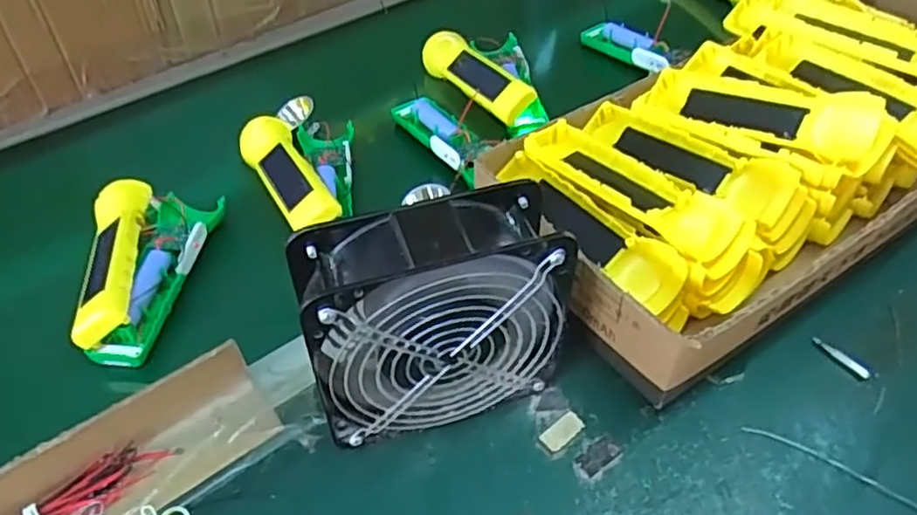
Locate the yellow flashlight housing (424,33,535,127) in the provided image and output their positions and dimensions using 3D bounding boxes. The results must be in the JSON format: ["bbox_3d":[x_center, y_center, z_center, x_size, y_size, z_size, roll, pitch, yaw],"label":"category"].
[{"bbox_3d":[0.017,-0.190,0.707,0.051,0.027,0.169,-46,50,8],"label":"yellow flashlight housing"}]

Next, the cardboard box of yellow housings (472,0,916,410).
[{"bbox_3d":[0.212,-0.076,0.514,0.360,0.141,0.224,-29,59,-24],"label":"cardboard box of yellow housings"}]

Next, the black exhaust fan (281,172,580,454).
[{"bbox_3d":[-0.015,0.037,0.401,0.147,0.147,0.066,-14,48,-12],"label":"black exhaust fan"}]

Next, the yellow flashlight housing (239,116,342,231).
[{"bbox_3d":[-0.151,-0.072,0.594,0.047,0.028,0.168,-41,49,0],"label":"yellow flashlight housing"}]

